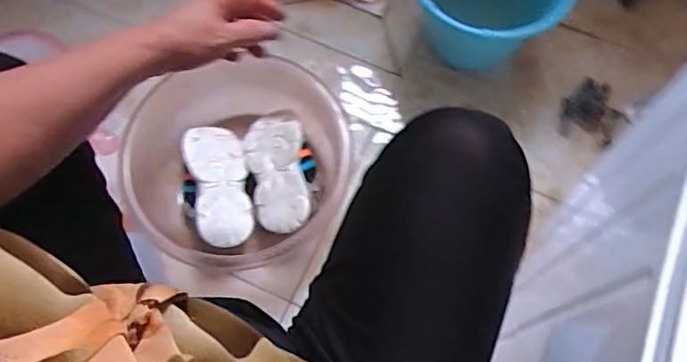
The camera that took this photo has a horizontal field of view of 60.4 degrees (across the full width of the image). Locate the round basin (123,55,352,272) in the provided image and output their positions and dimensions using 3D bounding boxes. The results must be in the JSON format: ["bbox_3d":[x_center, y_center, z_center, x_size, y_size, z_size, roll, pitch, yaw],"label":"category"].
[{"bbox_3d":[-0.159,-0.025,0.838,0.294,0.114,0.288,0,71,1],"label":"round basin"}]

